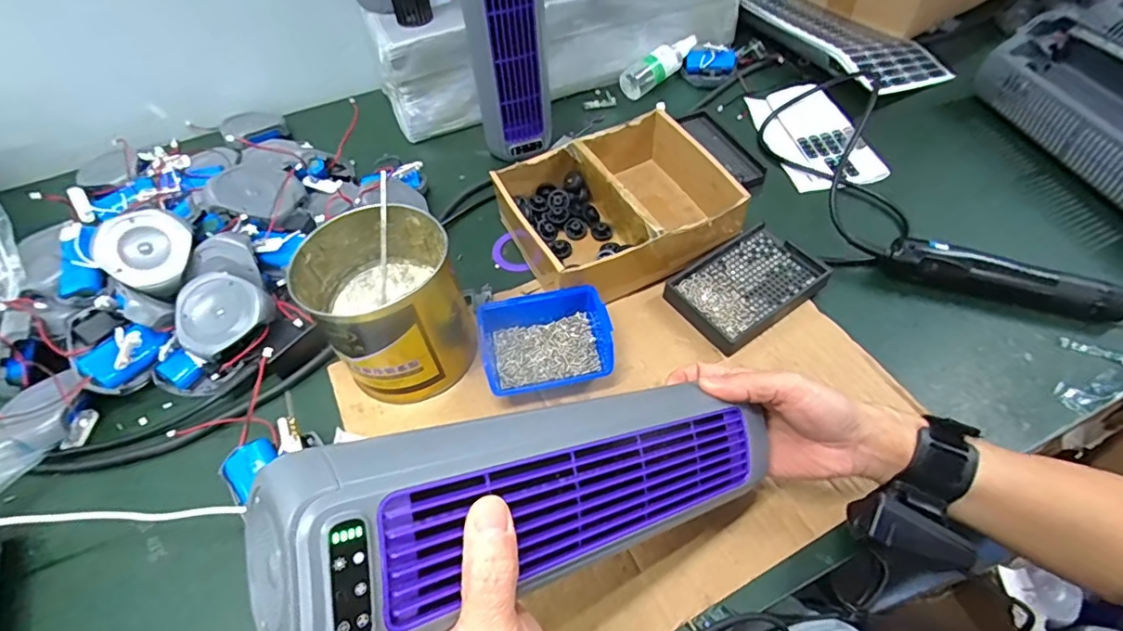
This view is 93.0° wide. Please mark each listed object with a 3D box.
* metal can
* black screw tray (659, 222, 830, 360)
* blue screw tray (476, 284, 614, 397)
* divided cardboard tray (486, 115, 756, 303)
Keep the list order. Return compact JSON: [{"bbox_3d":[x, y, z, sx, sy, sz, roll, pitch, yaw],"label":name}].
[{"bbox_3d":[-0.146,-0.009,0.461,0.122,0.113,0.125,-1,53,2],"label":"metal can"},{"bbox_3d":[0.181,-0.029,0.520,0.135,0.026,0.094,-30,58,-19],"label":"black screw tray"},{"bbox_3d":[-0.014,0.025,0.474,0.112,0.047,0.081,-9,53,-4],"label":"blue screw tray"},{"bbox_3d":[0.056,-0.114,0.549,0.205,0.062,0.174,-24,56,-15],"label":"divided cardboard tray"}]

